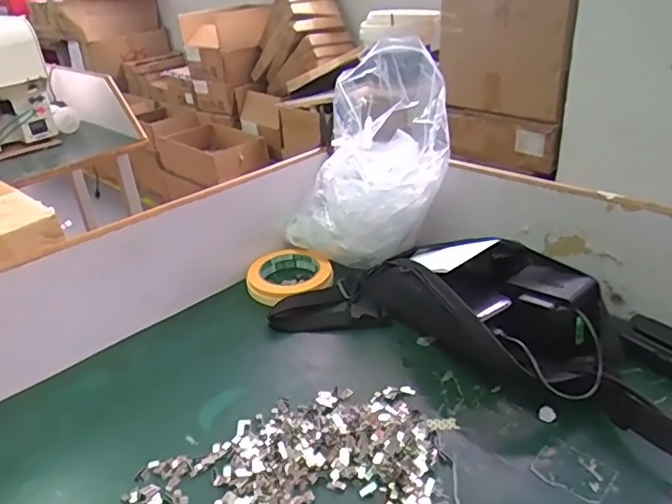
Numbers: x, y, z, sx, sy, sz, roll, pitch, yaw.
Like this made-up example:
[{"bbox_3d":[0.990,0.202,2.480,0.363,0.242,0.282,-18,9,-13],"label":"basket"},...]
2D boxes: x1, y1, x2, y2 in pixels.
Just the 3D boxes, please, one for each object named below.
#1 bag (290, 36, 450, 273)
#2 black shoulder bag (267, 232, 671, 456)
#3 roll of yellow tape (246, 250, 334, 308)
[{"bbox_3d":[0.035,-0.104,0.695,0.197,0.257,0.112,14,33,30],"label":"bag"},{"bbox_3d":[0.162,0.071,0.552,0.494,0.082,0.177,19,37,35],"label":"black shoulder bag"},{"bbox_3d":[-0.060,0.026,0.730,0.108,0.022,0.108,-3,30,2],"label":"roll of yellow tape"}]

